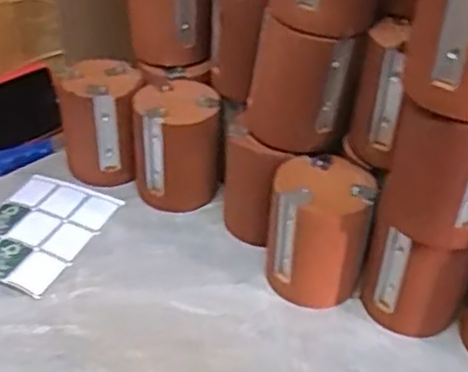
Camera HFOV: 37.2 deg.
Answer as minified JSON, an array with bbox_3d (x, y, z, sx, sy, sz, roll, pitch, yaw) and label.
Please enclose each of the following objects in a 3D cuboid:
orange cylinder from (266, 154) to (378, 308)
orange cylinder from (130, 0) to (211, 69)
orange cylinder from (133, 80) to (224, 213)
[{"bbox_3d":[0.067,0.037,0.566,0.079,0.101,0.075,9,38,8],"label":"orange cylinder"},{"bbox_3d":[-0.064,-0.173,0.669,0.076,0.104,0.067,-6,40,-10],"label":"orange cylinder"},{"bbox_3d":[-0.054,-0.037,0.653,0.079,0.100,0.073,-6,38,-10],"label":"orange cylinder"}]

